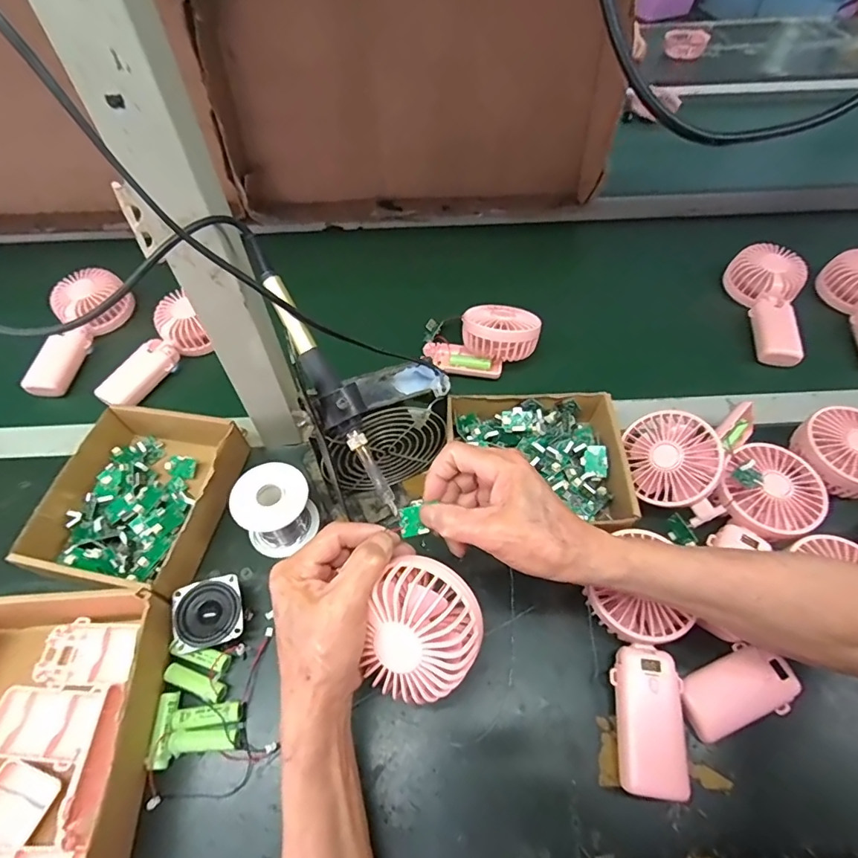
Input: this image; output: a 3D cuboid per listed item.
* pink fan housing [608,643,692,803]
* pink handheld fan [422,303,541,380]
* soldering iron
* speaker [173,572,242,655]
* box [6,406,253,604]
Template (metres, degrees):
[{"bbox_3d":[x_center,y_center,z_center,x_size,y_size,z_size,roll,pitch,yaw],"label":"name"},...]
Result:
[{"bbox_3d":[0.164,0.217,0.362,0.046,0.030,0.096,5,56,4],"label":"pink fan housing"},{"bbox_3d":[0.066,-0.105,0.569,0.124,0.063,0.072,-17,57,-11],"label":"pink handheld fan"},{"bbox_3d":[-0.072,-0.038,0.325,0.018,0.019,0.206,-29,92,-18],"label":"soldering iron"},{"bbox_3d":[-0.186,0.156,0.407,0.053,0.024,0.055,-13,56,-8],"label":"speaker"},{"bbox_3d":[-0.269,0.057,0.458,0.158,0.047,0.179,10,56,8],"label":"box"}]

